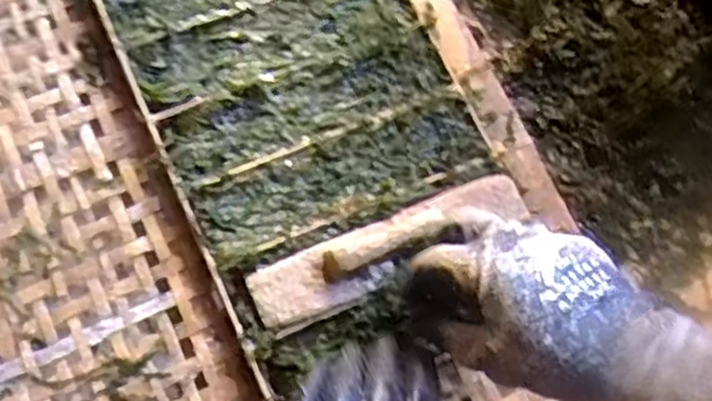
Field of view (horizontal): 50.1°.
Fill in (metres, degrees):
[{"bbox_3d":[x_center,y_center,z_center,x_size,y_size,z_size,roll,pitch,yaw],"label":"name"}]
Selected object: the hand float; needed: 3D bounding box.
[{"bbox_3d":[0.027,0.028,0.532,0.206,0.035,0.054,-26,67,-15],"label":"hand float"}]

